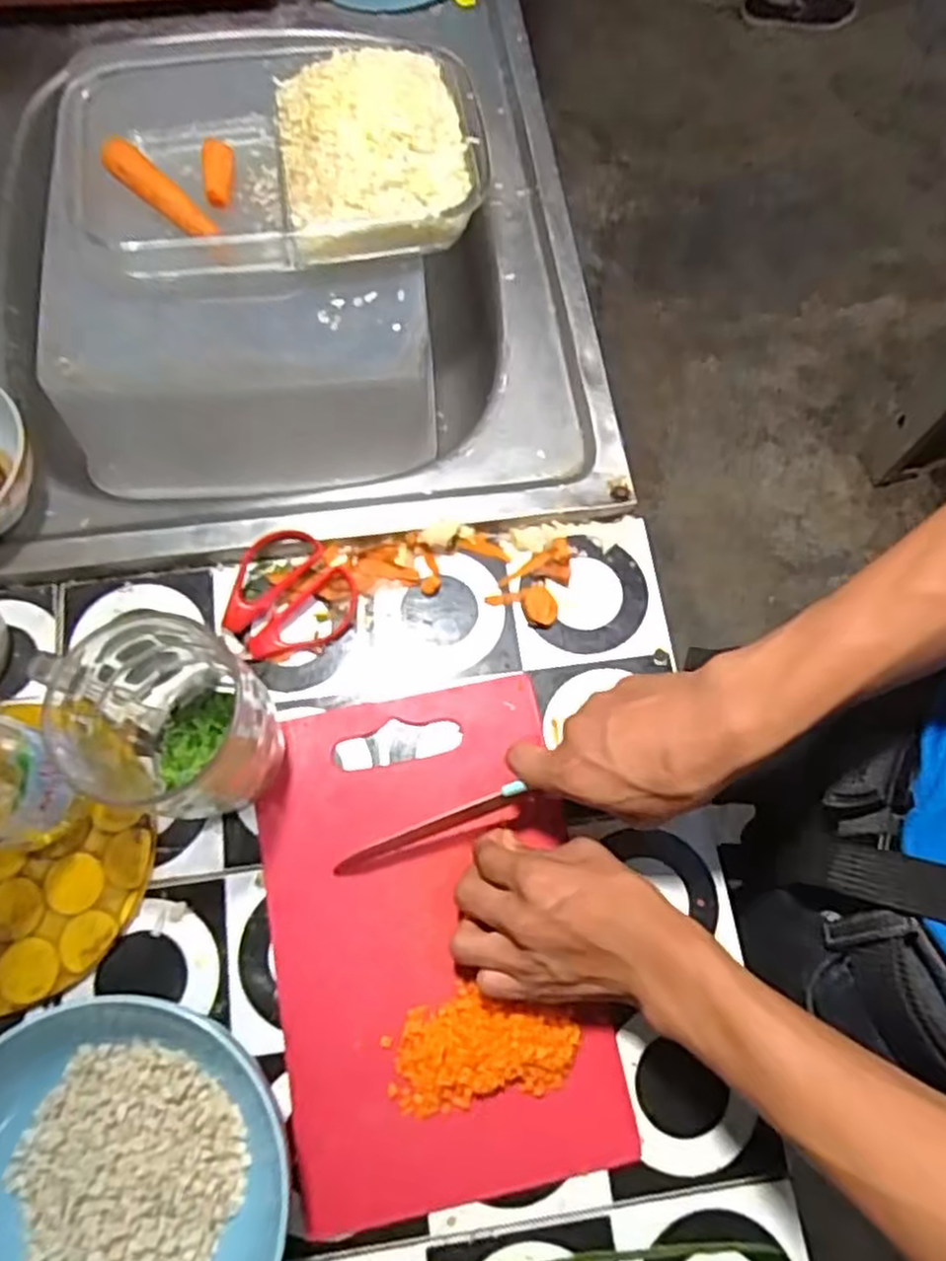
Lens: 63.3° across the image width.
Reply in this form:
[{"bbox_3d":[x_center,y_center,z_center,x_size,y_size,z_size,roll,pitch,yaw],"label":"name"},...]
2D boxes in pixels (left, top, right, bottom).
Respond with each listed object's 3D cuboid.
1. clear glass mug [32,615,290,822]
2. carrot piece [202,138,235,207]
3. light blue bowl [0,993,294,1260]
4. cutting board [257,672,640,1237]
[{"bbox_3d":[-0.174,0.054,0.440,0.107,0.077,0.107,1,71,-2],"label":"clear glass mug"},{"bbox_3d":[-0.181,-0.323,0.543,0.021,0.016,0.053,-6,72,-4],"label":"carrot piece"},{"bbox_3d":[-0.176,0.275,0.371,0.156,0.077,0.166,1,71,-2],"label":"light blue bowl"},{"bbox_3d":[-0.026,0.172,0.448,0.180,0.012,0.274,-11,72,-5],"label":"cutting board"}]

